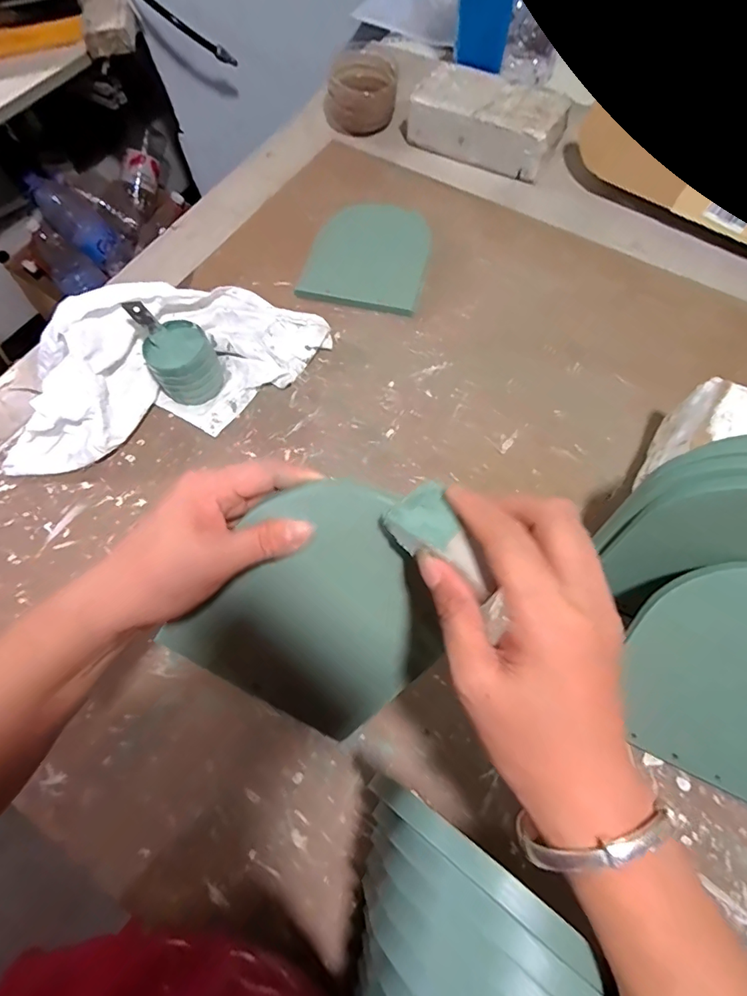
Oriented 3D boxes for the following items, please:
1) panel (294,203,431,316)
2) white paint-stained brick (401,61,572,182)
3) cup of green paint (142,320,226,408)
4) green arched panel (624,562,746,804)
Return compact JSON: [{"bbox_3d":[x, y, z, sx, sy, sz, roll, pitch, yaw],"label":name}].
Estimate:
[{"bbox_3d":[-0.005,-0.300,0.574,0.140,0.022,0.147,15,77,4],"label":"panel"},{"bbox_3d":[0.154,-0.531,0.657,0.219,0.070,0.090,27,70,12],"label":"white paint-stained brick"},{"bbox_3d":[-0.201,-0.141,0.499,0.068,0.064,0.065,-1,67,1],"label":"cup of green paint"},{"bbox_3d":[0.271,0.136,0.346,0.138,0.010,0.167,26,107,18],"label":"green arched panel"}]

